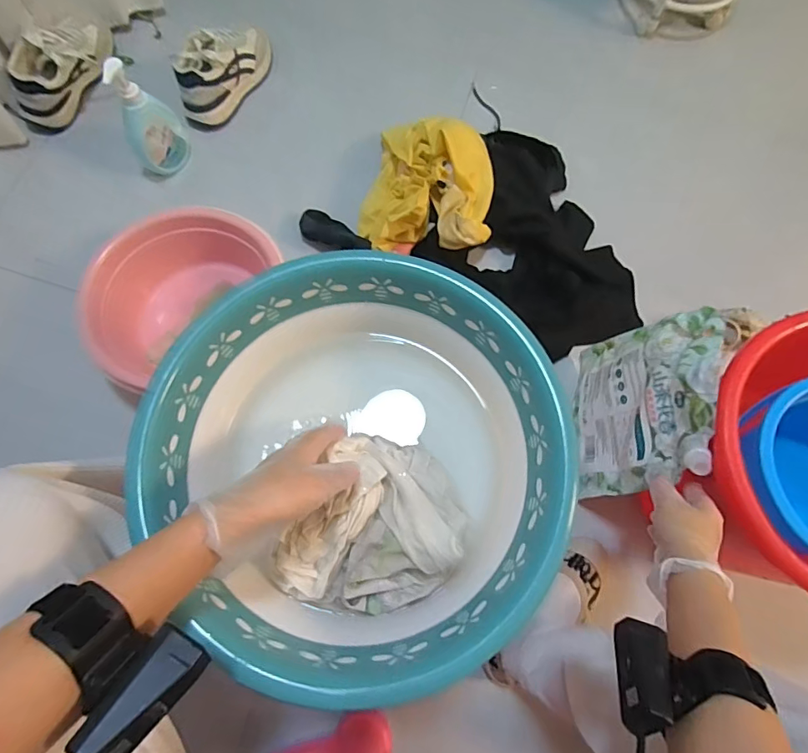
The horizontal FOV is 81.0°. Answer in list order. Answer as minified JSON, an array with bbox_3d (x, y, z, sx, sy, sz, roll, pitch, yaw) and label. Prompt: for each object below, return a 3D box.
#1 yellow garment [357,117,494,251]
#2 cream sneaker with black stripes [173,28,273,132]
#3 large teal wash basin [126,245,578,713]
[{"bbox_3d":[0.045,-0.349,0.873,0.229,0.103,0.250,8,72,1],"label":"yellow garment"},{"bbox_3d":[-0.369,-0.635,0.986,0.091,0.128,0.248,36,75,10],"label":"cream sneaker with black stripes"},{"bbox_3d":[-0.036,0.073,0.460,0.363,0.125,0.342,0,72,-1],"label":"large teal wash basin"}]

